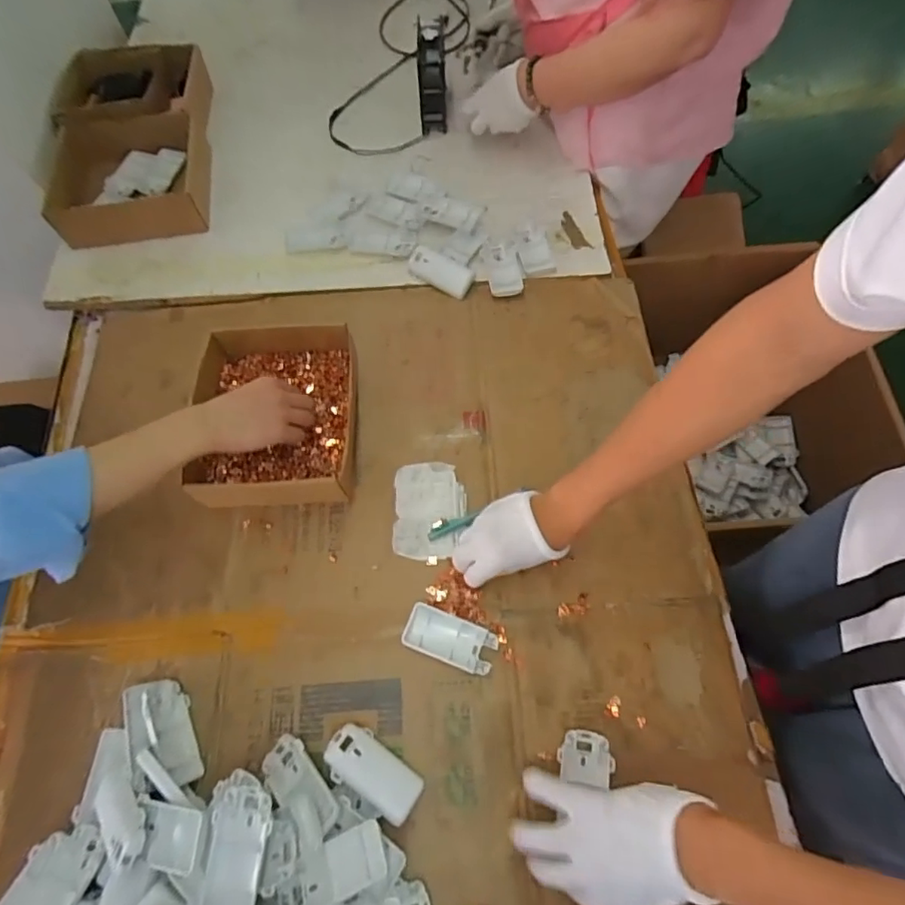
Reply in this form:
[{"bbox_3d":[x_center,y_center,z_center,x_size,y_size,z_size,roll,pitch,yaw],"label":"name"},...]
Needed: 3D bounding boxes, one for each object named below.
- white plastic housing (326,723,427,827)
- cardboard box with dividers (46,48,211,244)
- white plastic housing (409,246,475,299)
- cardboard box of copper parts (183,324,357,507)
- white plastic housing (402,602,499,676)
[{"bbox_3d":[-0.075,0.302,0.530,0.095,0.014,0.049,31,55,11],"label":"white plastic housing"},{"bbox_3d":[-0.497,-0.483,0.867,0.235,0.077,0.358,-8,67,-2],"label":"cardboard box with dividers"},{"bbox_3d":[-0.015,-0.257,0.786,0.094,0.023,0.048,31,71,13],"label":"white plastic housing"},{"bbox_3d":[-0.216,-0.047,0.675,0.197,0.062,0.221,-4,67,0],"label":"cardboard box of copper parts"},{"bbox_3d":[-0.002,0.196,0.588,0.095,0.013,0.047,19,69,9],"label":"white plastic housing"}]

